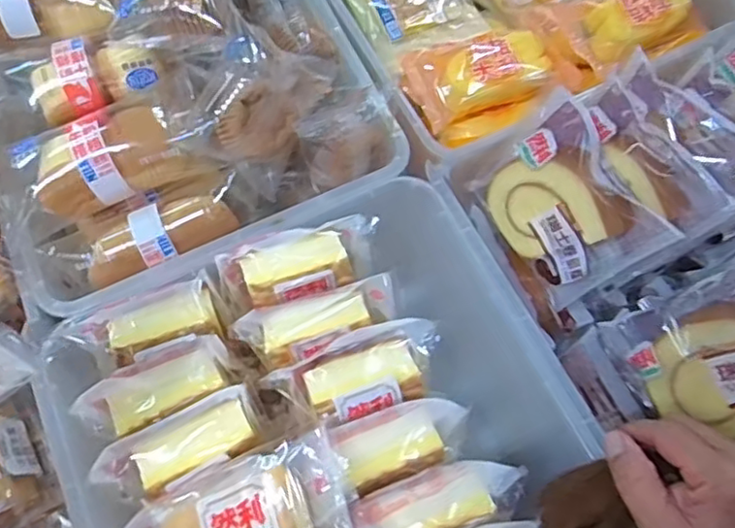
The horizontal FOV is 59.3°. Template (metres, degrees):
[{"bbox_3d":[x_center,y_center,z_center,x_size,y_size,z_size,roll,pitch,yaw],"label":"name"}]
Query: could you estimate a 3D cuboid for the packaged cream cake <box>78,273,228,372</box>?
[{"bbox_3d":[-0.140,0.043,0.437,0.083,0.032,0.044,-16,68,-5],"label":"packaged cream cake"}]

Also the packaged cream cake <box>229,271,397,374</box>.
[{"bbox_3d":[-0.031,0.042,0.432,0.106,0.041,0.044,-17,68,-6],"label":"packaged cream cake"}]

